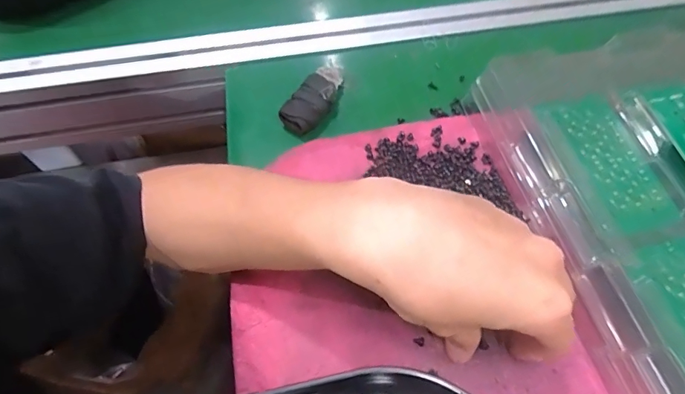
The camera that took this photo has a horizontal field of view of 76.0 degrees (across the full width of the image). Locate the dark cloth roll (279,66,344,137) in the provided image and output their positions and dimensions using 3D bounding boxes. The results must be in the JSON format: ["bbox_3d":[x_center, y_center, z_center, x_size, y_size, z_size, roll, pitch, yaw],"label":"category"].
[{"bbox_3d":[-0.021,-0.083,0.363,0.029,0.023,0.072,26,68,17],"label":"dark cloth roll"}]

